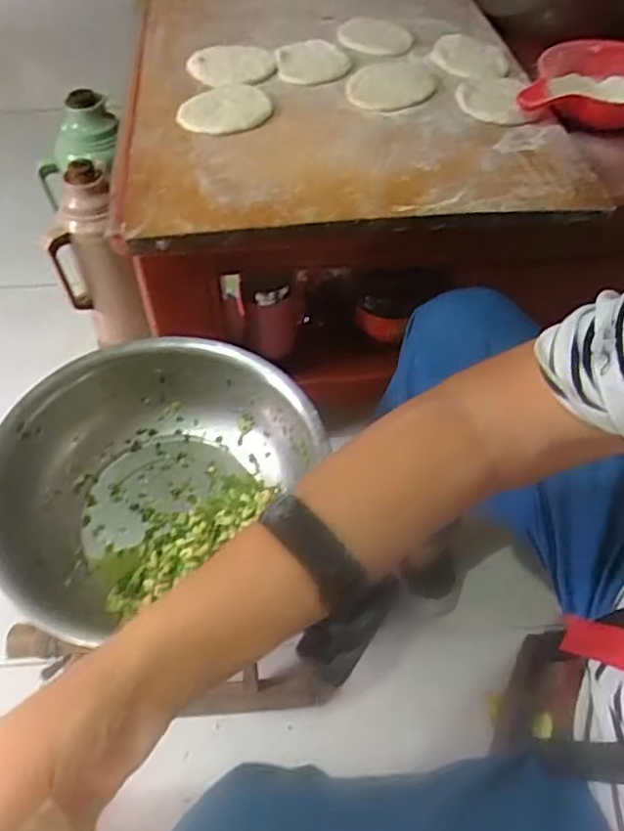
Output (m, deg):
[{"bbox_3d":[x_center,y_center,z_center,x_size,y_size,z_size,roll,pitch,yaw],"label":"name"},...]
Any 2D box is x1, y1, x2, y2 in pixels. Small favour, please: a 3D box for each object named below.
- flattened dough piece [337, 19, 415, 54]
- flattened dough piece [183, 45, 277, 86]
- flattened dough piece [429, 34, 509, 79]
[{"bbox_3d":[0.091,-0.534,0.889,0.102,0.015,0.099,-3,51,-3],"label":"flattened dough piece"},{"bbox_3d":[-0.102,-0.456,0.821,0.108,0.018,0.093,-16,53,-13],"label":"flattened dough piece"},{"bbox_3d":[0.215,-0.494,0.867,0.113,0.008,0.099,-21,65,-22],"label":"flattened dough piece"}]

